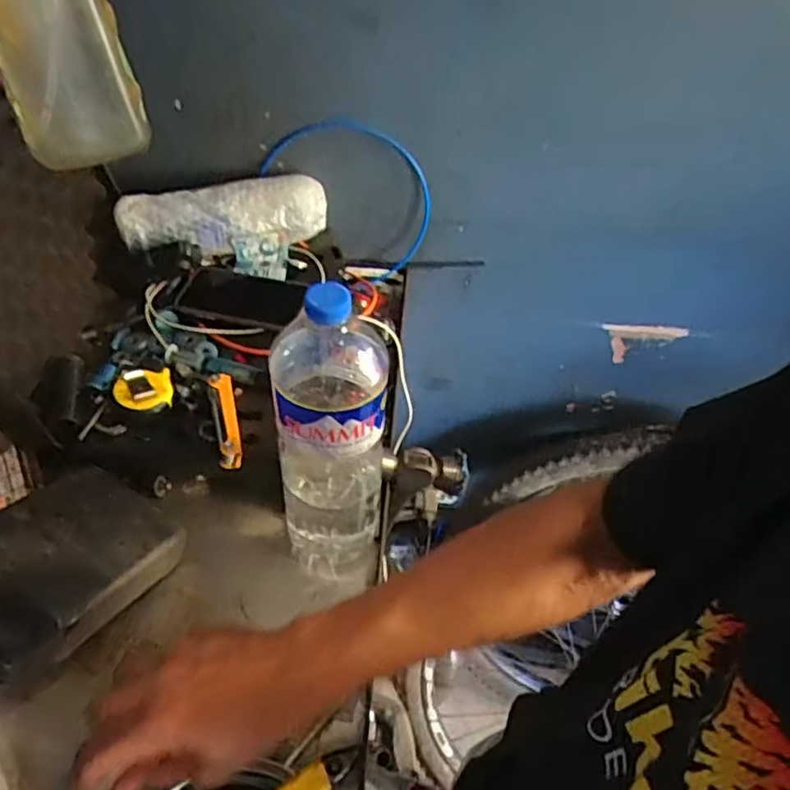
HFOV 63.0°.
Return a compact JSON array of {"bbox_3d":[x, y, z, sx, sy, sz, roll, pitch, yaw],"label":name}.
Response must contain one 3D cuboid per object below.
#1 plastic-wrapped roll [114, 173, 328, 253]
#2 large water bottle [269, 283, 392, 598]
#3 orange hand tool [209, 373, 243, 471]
[{"bbox_3d":[-0.211,-0.225,0.806,0.250,0.070,0.059,-8,50,-13],"label":"plastic-wrapped roll"},{"bbox_3d":[-0.053,0.042,0.543,0.092,0.313,0.097,2,48,-4],"label":"large water bottle"},{"bbox_3d":[-0.173,0.022,0.660,0.022,0.021,0.114,-9,50,-14],"label":"orange hand tool"}]

